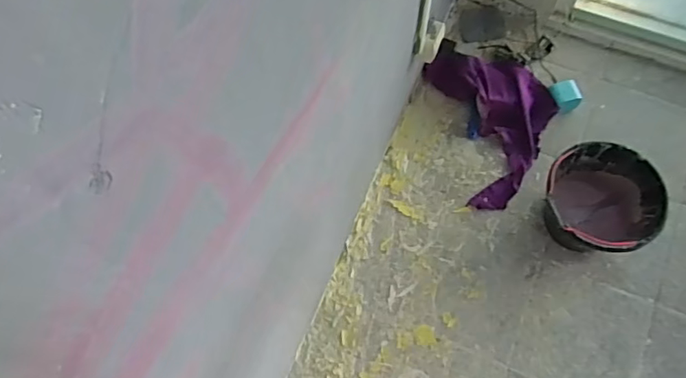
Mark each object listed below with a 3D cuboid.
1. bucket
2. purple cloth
[{"bbox_3d":[0.641,0.031,1.411,0.276,0.249,0.252,-1,70,2],"label":"bucket"},{"bbox_3d":[0.459,-0.203,1.588,0.317,0.097,0.473,-15,70,-3],"label":"purple cloth"}]

